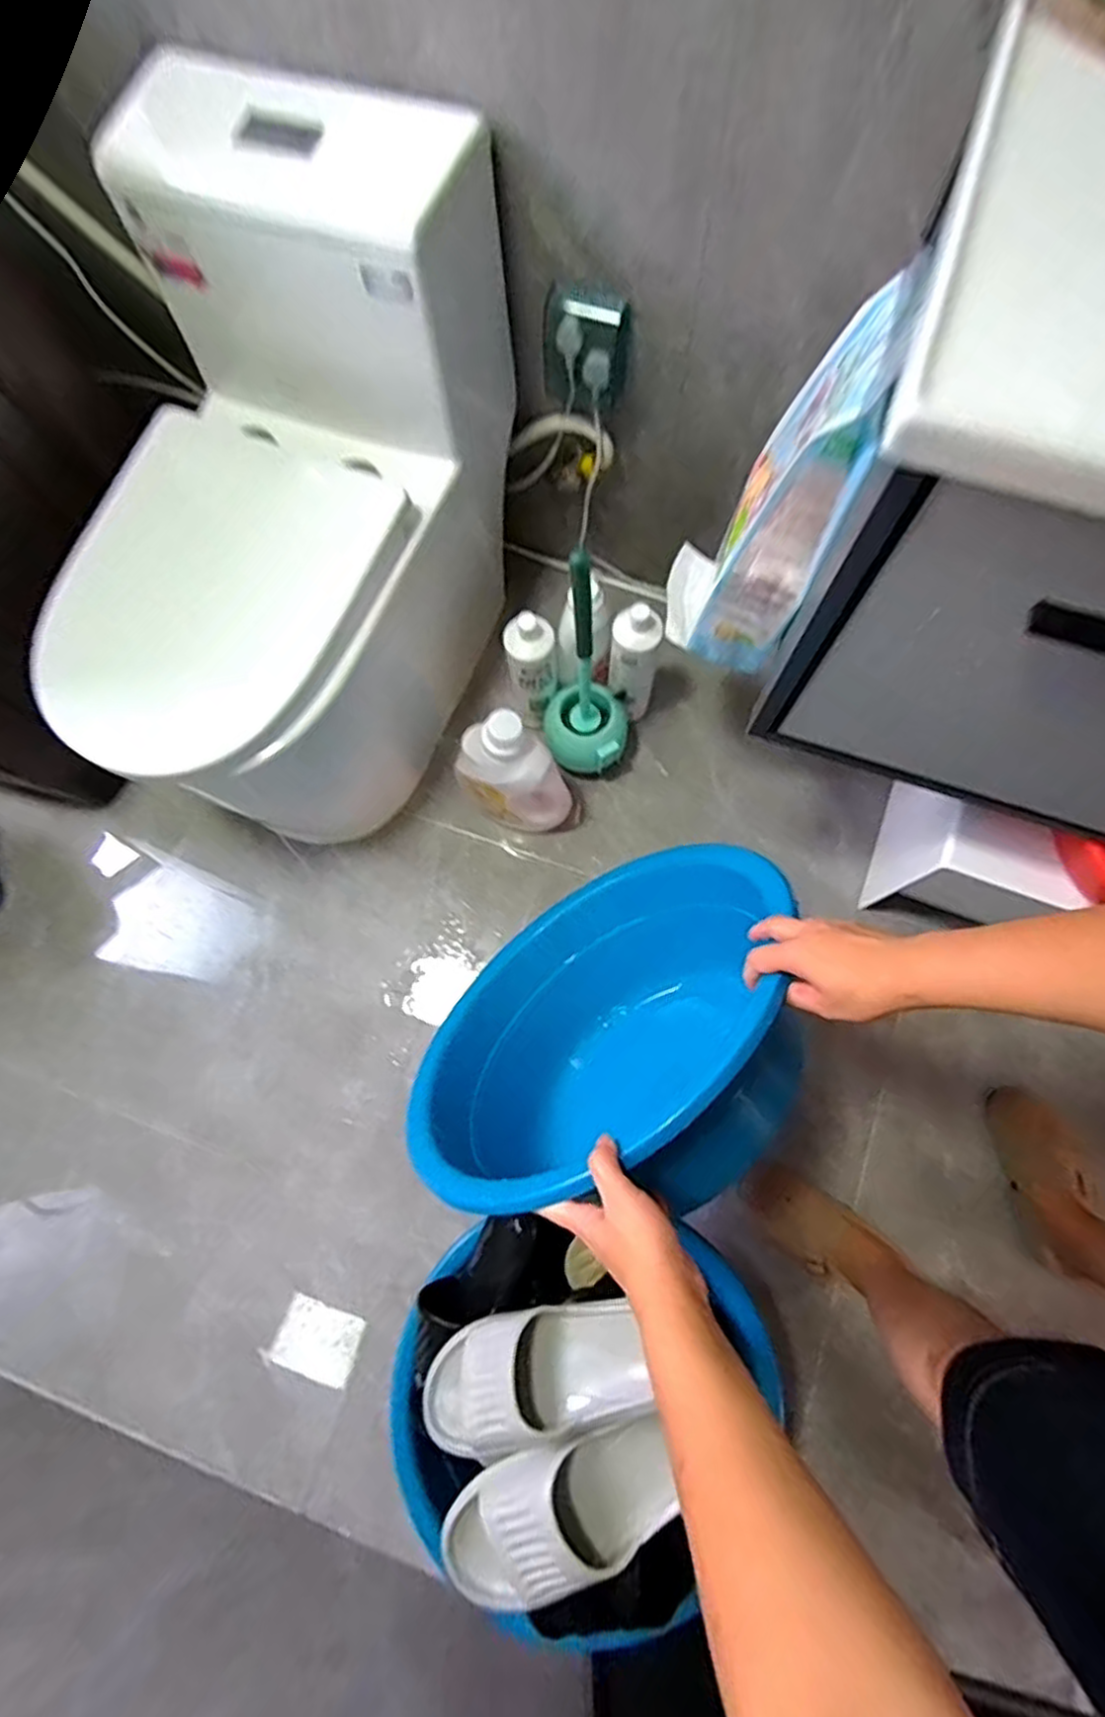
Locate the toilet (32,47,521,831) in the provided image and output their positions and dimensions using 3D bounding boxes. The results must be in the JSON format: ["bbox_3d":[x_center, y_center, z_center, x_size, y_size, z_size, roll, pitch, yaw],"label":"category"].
[{"bbox_3d":[-0.336,-0.412,0.949,0.405,0.635,0.734,20,76,6],"label":"toilet"}]

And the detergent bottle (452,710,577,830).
[{"bbox_3d":[-0.060,-0.122,1.087,0.179,0.298,0.077,15,76,5],"label":"detergent bottle"}]

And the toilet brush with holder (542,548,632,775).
[{"bbox_3d":[0.056,-0.241,1.029,0.128,0.425,0.116,5,75,3],"label":"toilet brush with holder"}]

